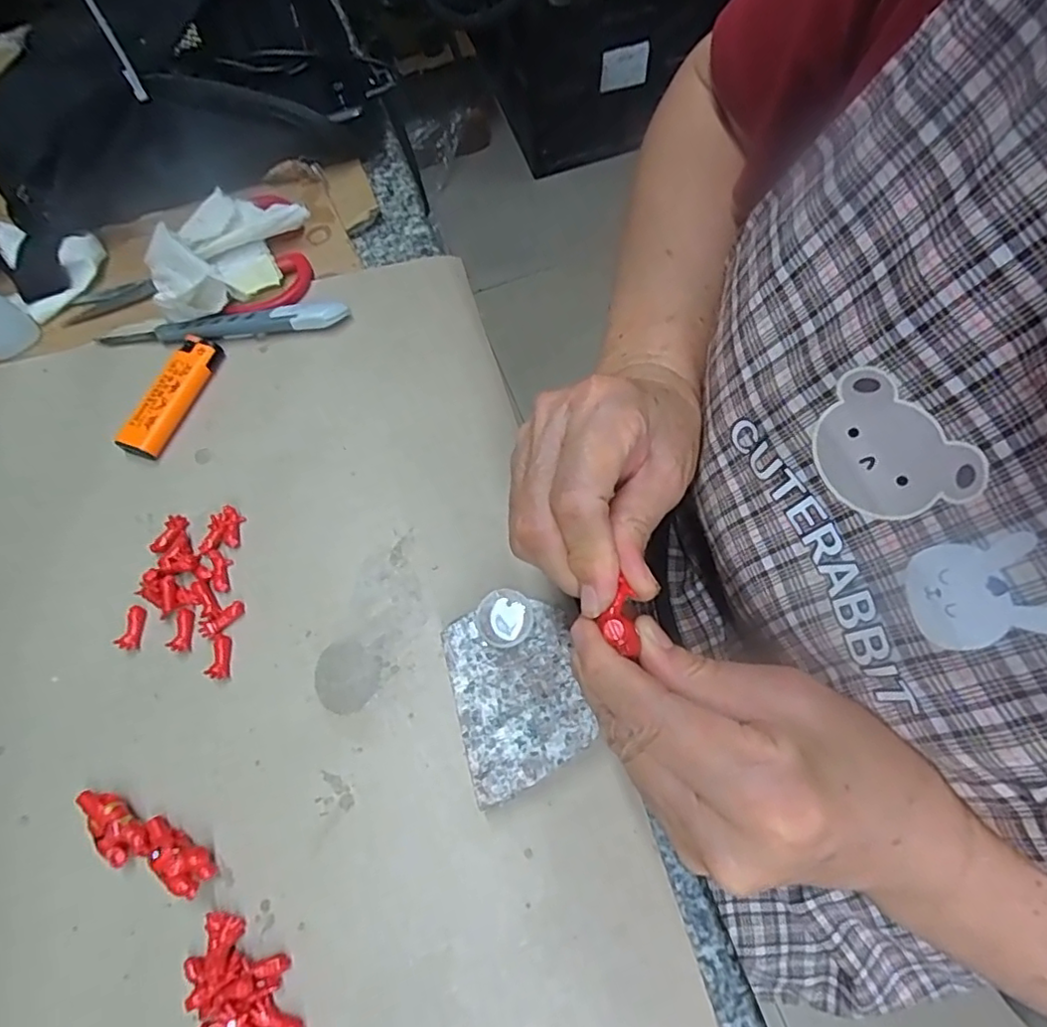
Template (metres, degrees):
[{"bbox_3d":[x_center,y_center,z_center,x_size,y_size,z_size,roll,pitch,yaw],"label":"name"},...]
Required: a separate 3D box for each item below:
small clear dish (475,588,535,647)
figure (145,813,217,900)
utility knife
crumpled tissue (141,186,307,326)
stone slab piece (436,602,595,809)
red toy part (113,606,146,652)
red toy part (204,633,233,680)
[{"bbox_3d":[-0.009,0.050,0.280,0.026,0.006,0.026,-3,69,7],"label":"small clear dish"},{"bbox_3d":[-0.155,0.152,0.263,0.039,0.014,0.016,30,73,16],"label":"figure"},{"bbox_3d":[-0.188,-0.117,0.365,0.156,0.015,0.017,-5,67,2],"label":"utility knife"},{"bbox_3d":[-0.186,-0.163,0.371,0.062,0.039,0.107,30,73,16],"label":"crumpled tissue"},{"bbox_3d":[-0.002,0.085,0.277,0.057,0.020,0.078,-16,67,-2],"label":"stone slab piece"},{"bbox_3d":[-0.204,0.059,0.305,0.010,0.005,0.023,-2,67,1],"label":"red toy part"},{"bbox_3d":[-0.154,0.072,0.299,0.010,0.005,0.022,-5,67,3],"label":"red toy part"}]

